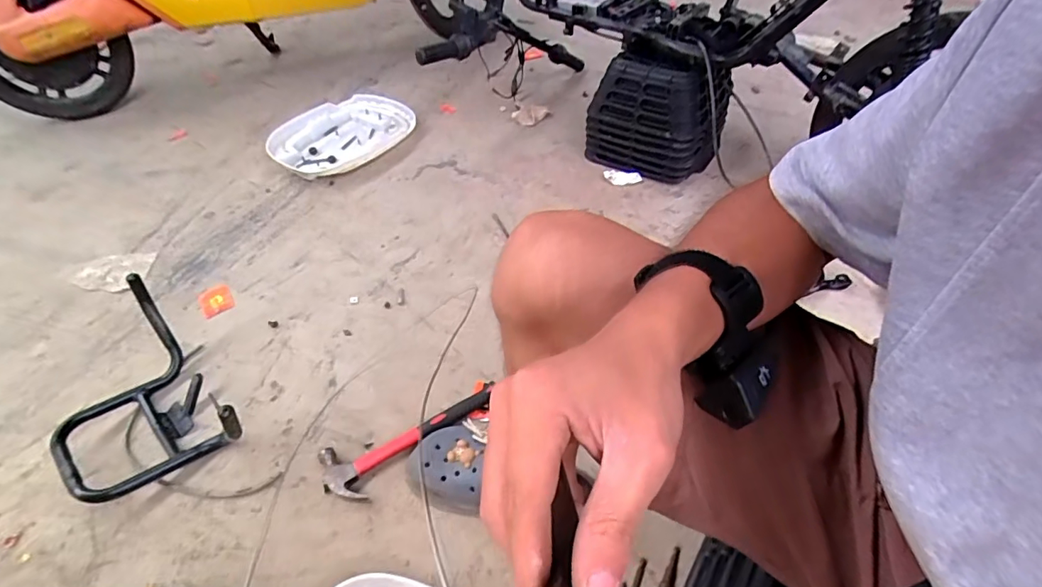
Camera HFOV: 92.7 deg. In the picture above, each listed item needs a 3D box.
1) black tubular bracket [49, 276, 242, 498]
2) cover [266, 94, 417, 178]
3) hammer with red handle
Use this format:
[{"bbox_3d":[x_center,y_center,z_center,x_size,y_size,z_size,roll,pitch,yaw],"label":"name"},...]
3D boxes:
[{"bbox_3d":[-0.581,0.152,0.727,0.206,0.127,0.291,-36,57,-28],"label":"black tubular bracket"},{"bbox_3d":[-0.457,-0.417,1.296,0.280,0.048,0.380,22,52,19],"label":"cover"},{"bbox_3d":[-0.156,0.212,0.740,0.267,0.032,0.095,-24,52,-20],"label":"hammer with red handle"}]

